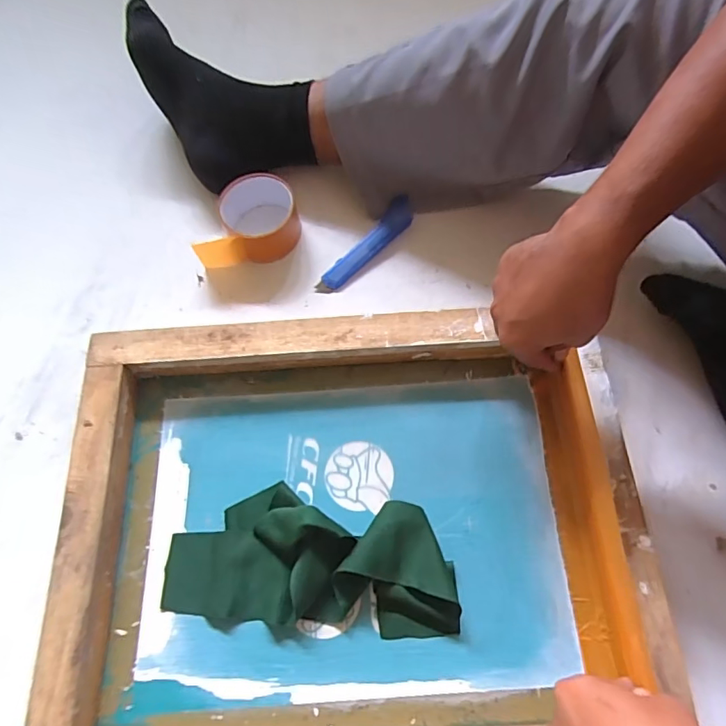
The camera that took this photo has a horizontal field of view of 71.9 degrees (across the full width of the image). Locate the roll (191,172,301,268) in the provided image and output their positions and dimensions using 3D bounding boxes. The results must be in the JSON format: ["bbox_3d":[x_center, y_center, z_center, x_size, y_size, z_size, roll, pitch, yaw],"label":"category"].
[{"bbox_3d":[-0.127,-0.157,0.556,0.111,0.047,0.084,-9,67,-2],"label":"roll"}]

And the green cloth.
[{"bbox_3d":[-0.044,0.163,0.419,0.250,0.036,0.110,5,67,4],"label":"green cloth"}]

